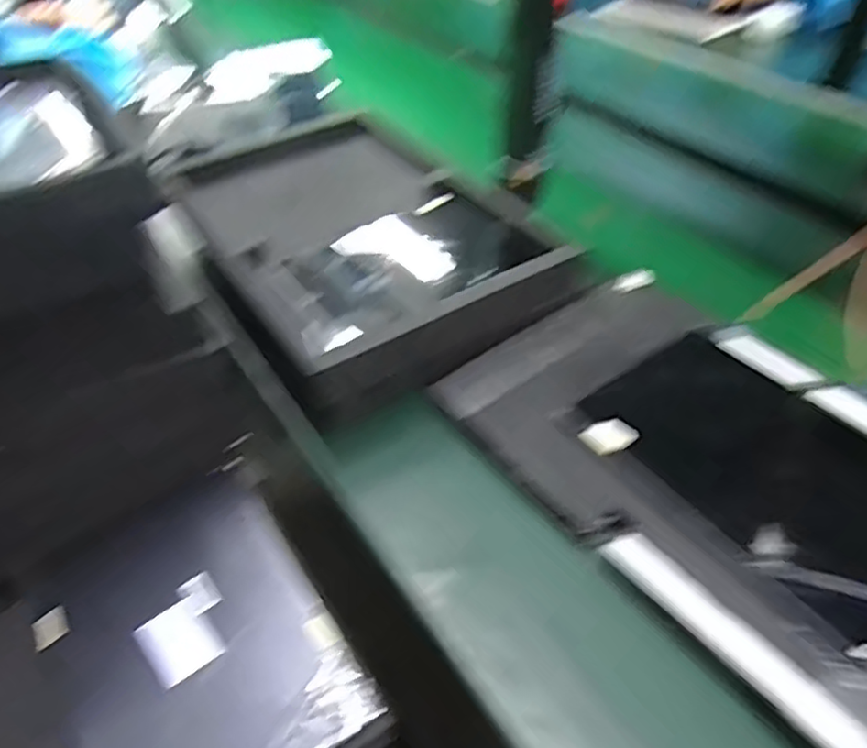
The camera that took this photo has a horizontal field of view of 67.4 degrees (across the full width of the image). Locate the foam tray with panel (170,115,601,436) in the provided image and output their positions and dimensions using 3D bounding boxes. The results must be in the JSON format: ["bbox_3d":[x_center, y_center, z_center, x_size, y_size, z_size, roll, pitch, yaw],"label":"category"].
[{"bbox_3d":[-0.086,-0.152,0.732,0.313,0.091,0.452,-24,45,-19],"label":"foam tray with panel"}]

